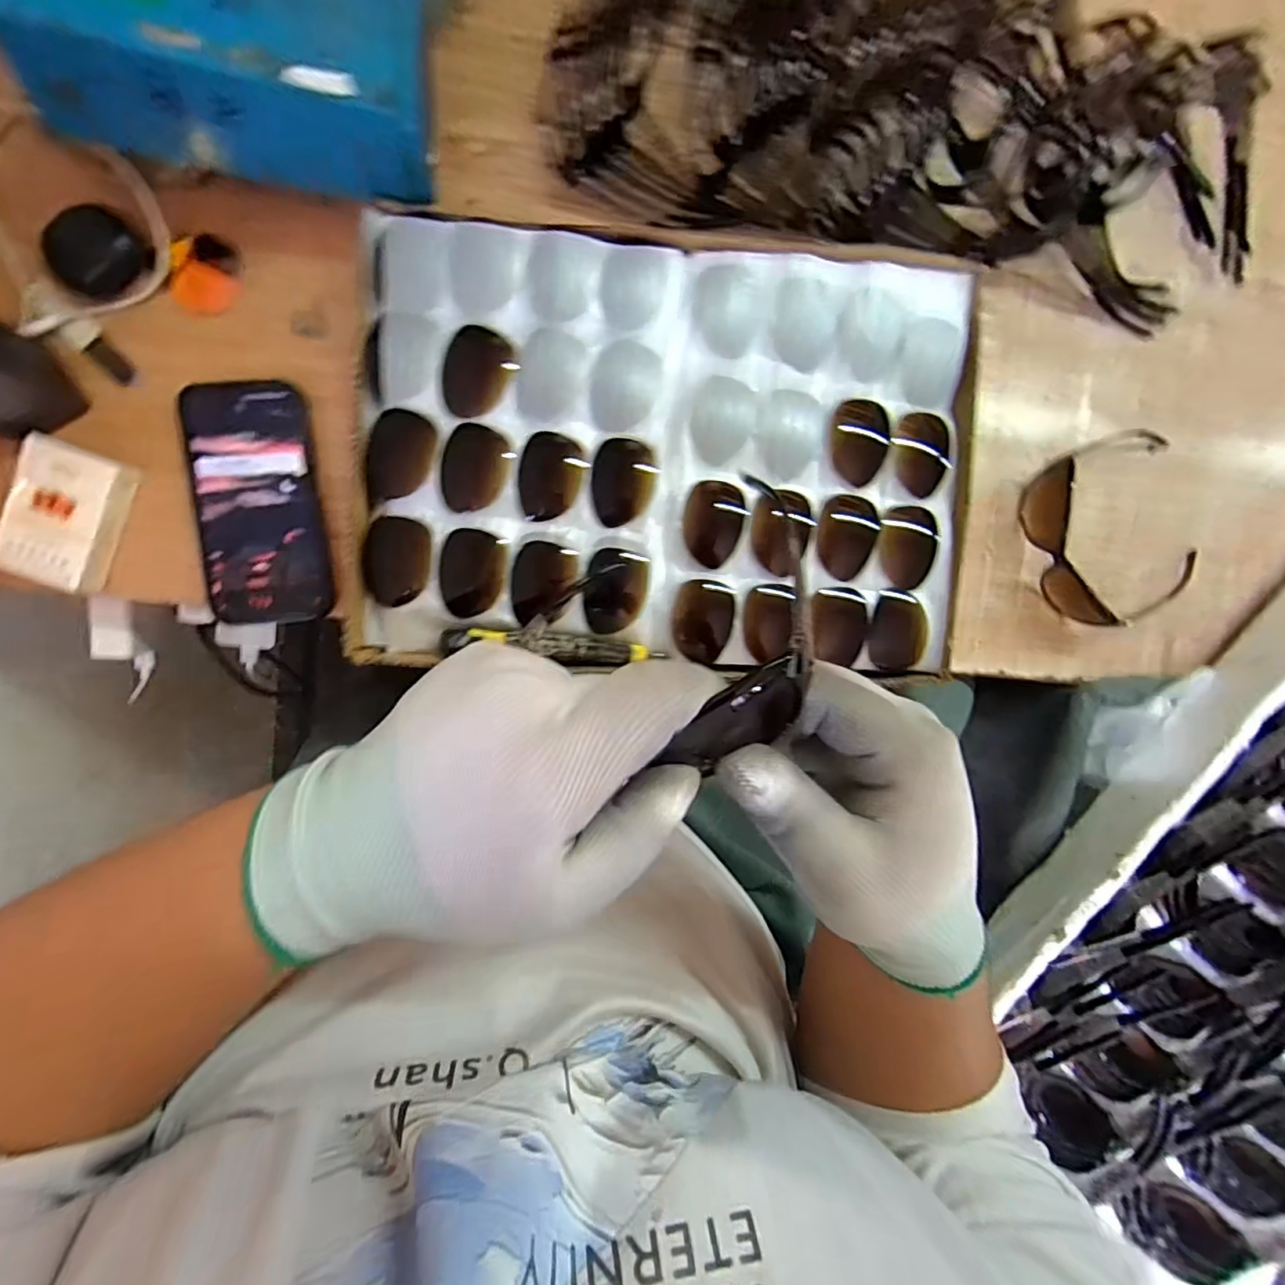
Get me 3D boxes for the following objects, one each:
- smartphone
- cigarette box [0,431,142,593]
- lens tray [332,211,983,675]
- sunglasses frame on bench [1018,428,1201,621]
[{"bbox_3d":[-0.270,-0.098,0.406,0.081,0.011,0.166,-6,95,-5],"label":"smartphone"},{"bbox_3d":[-0.390,-0.085,0.388,0.057,0.023,0.092,21,92,-7],"label":"cigarette box"},{"bbox_3d":[0.023,-0.129,0.419,0.430,0.040,0.295,1,94,-6],"label":"lens tray"},{"bbox_3d":[0.386,-0.093,0.461,0.146,0.045,0.144,-16,96,-4],"label":"sunglasses frame on bench"}]

